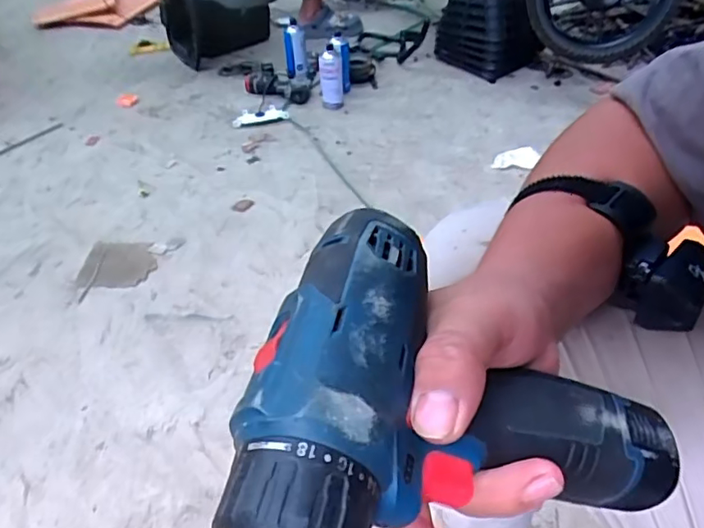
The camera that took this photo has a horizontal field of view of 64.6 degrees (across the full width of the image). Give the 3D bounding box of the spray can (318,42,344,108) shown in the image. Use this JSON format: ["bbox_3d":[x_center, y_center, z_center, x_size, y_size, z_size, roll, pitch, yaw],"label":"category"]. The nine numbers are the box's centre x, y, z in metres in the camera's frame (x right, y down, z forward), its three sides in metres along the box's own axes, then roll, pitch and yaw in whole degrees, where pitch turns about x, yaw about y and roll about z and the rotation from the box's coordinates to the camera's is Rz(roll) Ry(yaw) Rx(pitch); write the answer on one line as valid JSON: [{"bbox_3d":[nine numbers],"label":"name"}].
[{"bbox_3d":[-0.055,-0.505,1.499,0.060,0.185,0.074,1,43,2],"label":"spray can"}]

